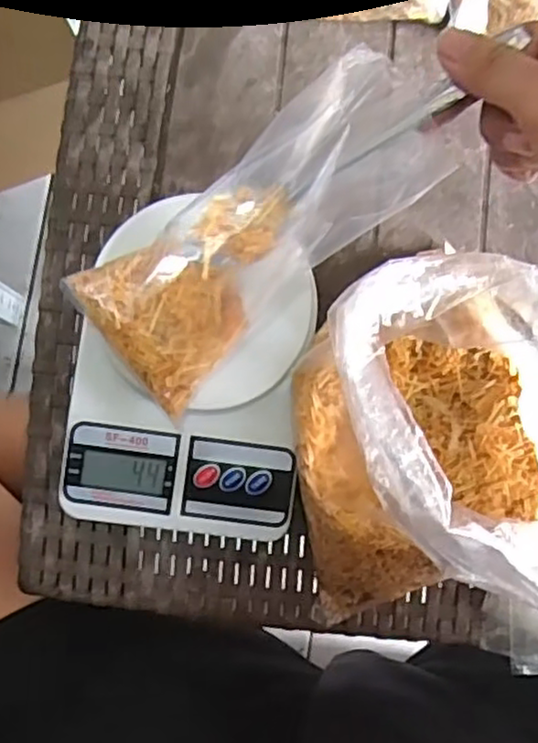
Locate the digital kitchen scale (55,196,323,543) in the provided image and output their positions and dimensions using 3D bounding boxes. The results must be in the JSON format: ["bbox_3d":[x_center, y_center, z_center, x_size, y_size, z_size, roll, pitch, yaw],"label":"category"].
[{"bbox_3d":[-0.042,-0.001,0.379,0.124,0.043,0.181,7,85,-4],"label":"digital kitchen scale"}]

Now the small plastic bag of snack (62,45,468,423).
[{"bbox_3d":[-0.004,-0.068,0.329,0.188,0.043,0.077,-39,89,12],"label":"small plastic bag of snack"}]

